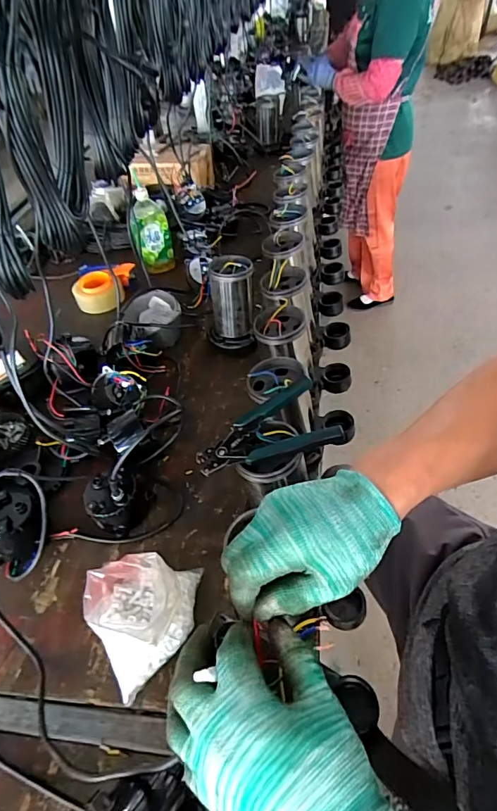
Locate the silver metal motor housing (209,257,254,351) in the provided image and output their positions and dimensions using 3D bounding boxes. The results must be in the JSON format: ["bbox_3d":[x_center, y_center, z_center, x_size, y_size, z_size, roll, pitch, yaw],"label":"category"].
[{"bbox_3d":[-0.038,-0.217,0.933,0.105,0.160,0.097,-8,47,-1],"label":"silver metal motor housing"}]

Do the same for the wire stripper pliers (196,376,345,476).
[{"bbox_3d":[0.021,0.024,0.580,0.179,0.035,0.108,-9,47,-1],"label":"wire stripper pliers"}]

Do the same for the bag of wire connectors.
[{"bbox_3d":[-0.129,0.267,0.573,0.146,0.104,0.146,-20,49,-11],"label":"bag of wire connectors"}]

